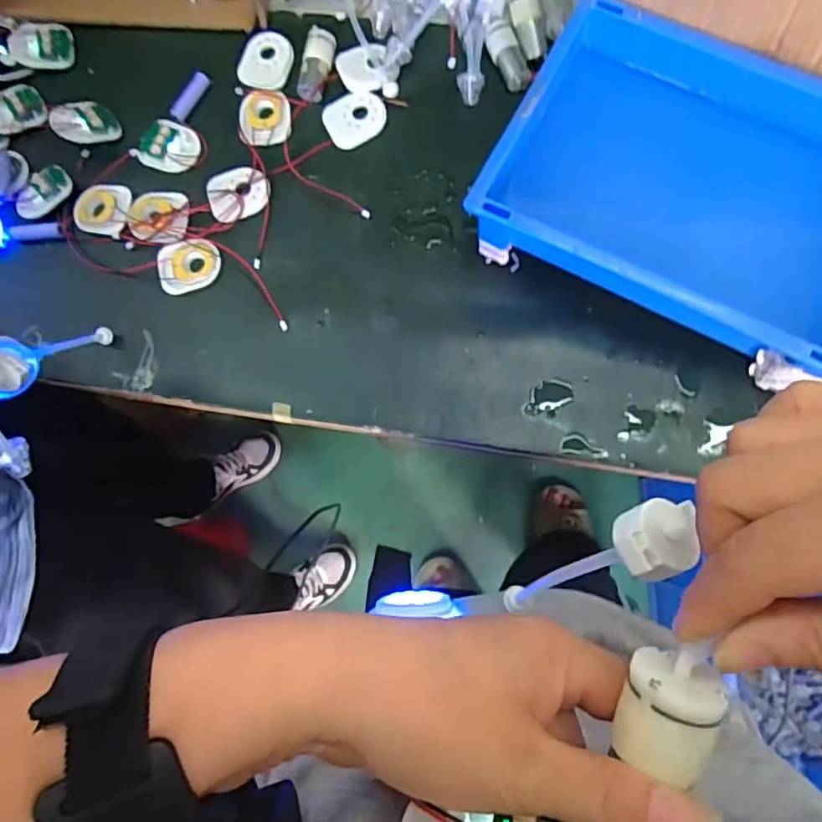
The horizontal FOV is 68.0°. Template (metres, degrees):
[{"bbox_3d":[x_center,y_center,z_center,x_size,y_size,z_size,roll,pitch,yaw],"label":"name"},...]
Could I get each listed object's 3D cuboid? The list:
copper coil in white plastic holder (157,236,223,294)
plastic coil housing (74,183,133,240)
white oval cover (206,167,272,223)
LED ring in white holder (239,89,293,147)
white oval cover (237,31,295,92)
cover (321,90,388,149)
[{"bbox_3d":[-0.207,-0.137,0.569,0.057,0.004,0.051,-11,79,2],"label":"copper coil in white plastic holder"},{"bbox_3d":[-0.297,-0.195,0.586,0.054,0.004,0.051,-1,80,4],"label":"plastic coil housing"},{"bbox_3d":[-0.162,-0.205,0.574,0.058,0.004,0.052,-10,79,2],"label":"white oval cover"},{"bbox_3d":[-0.141,-0.284,0.587,0.051,0.008,0.064,-2,80,4],"label":"LED ring in white holder"},{"bbox_3d":[-0.141,-0.344,0.597,0.055,0.004,0.059,12,81,6],"label":"white oval cover"},{"bbox_3d":[-0.054,-0.280,0.582,0.058,0.004,0.051,-29,79,-1],"label":"cover"}]

